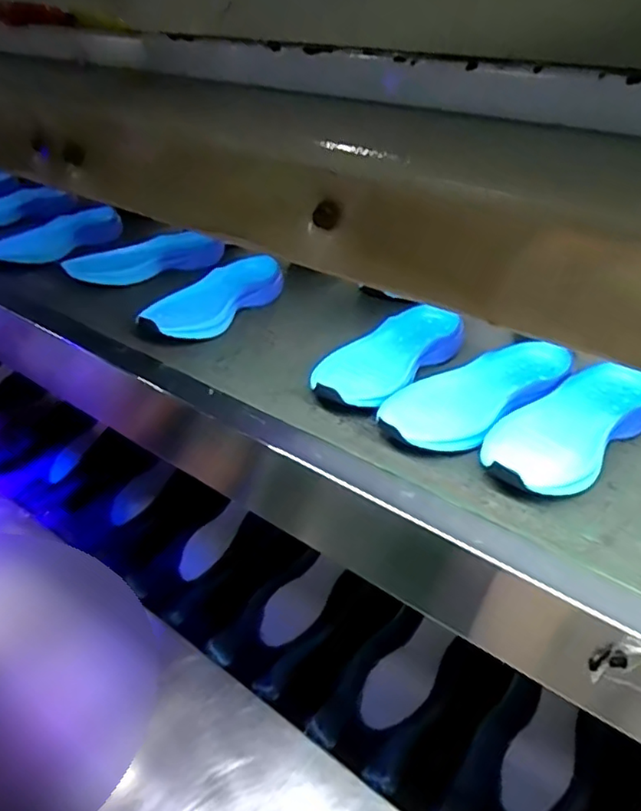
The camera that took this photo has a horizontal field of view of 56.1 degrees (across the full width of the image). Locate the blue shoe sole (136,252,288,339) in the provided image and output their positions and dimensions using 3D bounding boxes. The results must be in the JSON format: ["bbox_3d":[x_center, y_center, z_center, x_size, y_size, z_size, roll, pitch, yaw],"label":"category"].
[{"bbox_3d":[-0.135,-0.141,0.787,0.088,0.053,0.217,23,36,22],"label":"blue shoe sole"}]

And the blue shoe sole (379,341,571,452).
[{"bbox_3d":[0.162,-0.008,0.609,0.250,0.042,0.100,-21,43,-37],"label":"blue shoe sole"}]

